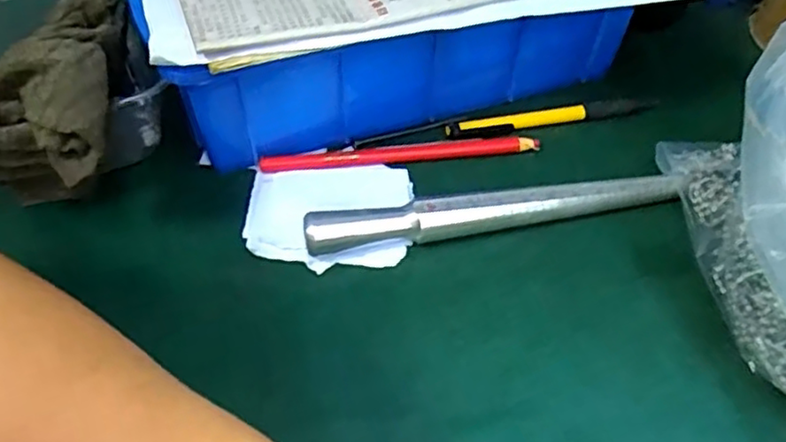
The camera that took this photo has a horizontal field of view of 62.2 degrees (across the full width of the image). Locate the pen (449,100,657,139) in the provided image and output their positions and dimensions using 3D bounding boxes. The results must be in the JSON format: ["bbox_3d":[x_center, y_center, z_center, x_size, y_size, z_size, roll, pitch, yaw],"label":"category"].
[{"bbox_3d":[0.099,-0.065,0.411,0.133,0.013,0.013,-10,52,-9],"label":"pen"}]

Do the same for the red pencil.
[{"bbox_3d":[0.005,-0.040,0.386,0.163,0.008,0.012,-5,52,-5],"label":"red pencil"}]

